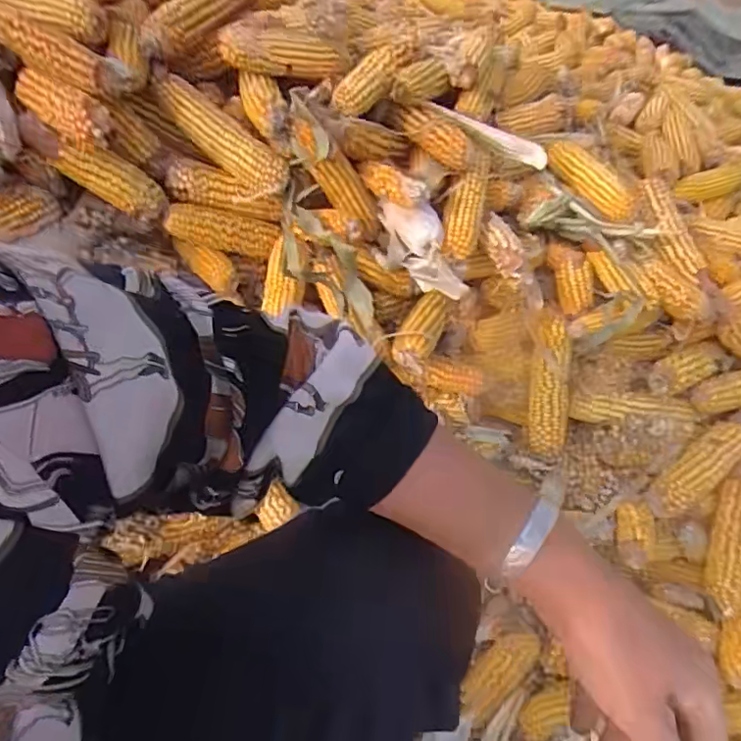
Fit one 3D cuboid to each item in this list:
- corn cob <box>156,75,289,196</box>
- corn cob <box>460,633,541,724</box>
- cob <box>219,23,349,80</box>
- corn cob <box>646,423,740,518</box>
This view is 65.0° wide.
[{"bbox_3d":[-0.169,-0.268,0.670,0.176,0.043,0.044,38,56,-7],"label":"corn cob"},{"bbox_3d":[0.157,0.374,0.722,0.140,0.048,0.055,-35,55,-23],"label":"corn cob"},{"bbox_3d":[-0.097,-0.370,0.681,0.154,0.045,0.050,-9,46,-28],"label":"cob"},{"bbox_3d":[0.415,0.124,0.734,0.163,0.040,0.051,-38,55,-9],"label":"corn cob"}]

